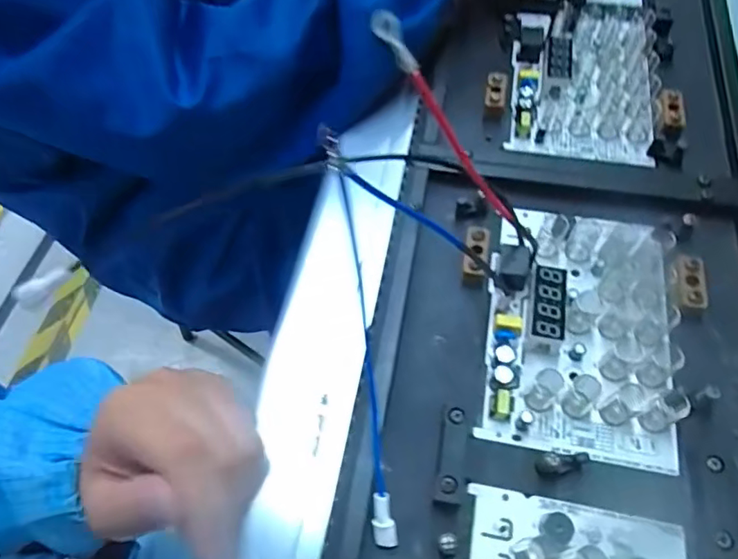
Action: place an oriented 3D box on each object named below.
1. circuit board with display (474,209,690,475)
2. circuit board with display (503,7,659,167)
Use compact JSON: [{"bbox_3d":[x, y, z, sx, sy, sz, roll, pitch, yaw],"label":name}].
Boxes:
[{"bbox_3d":[0.109,0.019,0.267,0.089,0.017,0.131,9,62,8],"label":"circuit board with display"},{"bbox_3d":[0.143,-0.139,0.353,0.089,0.014,0.131,8,61,8],"label":"circuit board with display"}]

